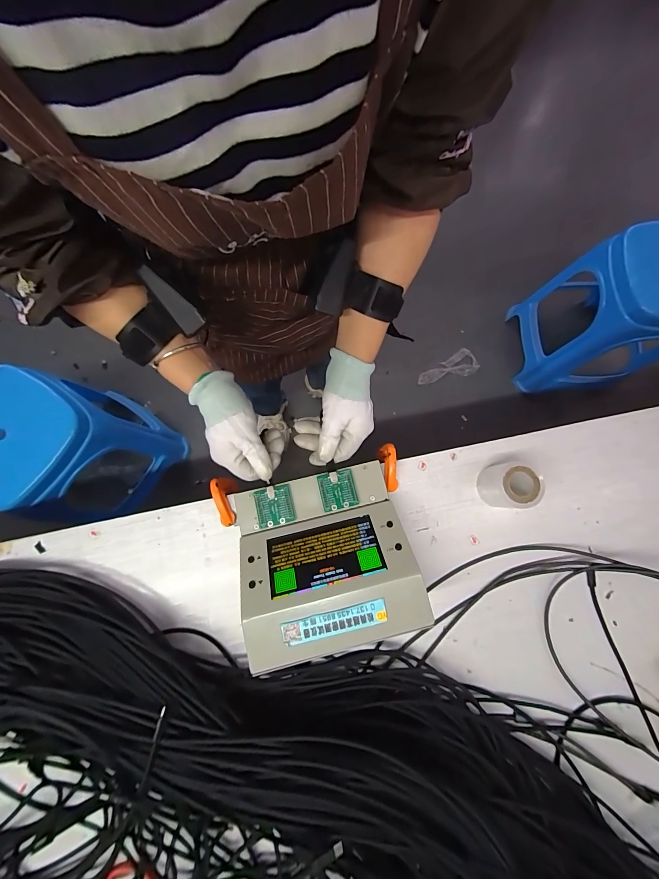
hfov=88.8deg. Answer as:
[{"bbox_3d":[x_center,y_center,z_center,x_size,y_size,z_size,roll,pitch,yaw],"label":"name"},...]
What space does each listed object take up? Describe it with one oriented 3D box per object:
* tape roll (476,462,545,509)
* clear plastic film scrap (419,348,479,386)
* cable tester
[{"bbox_3d":[0.203,0.052,0.383,0.042,0.063,0.052,-5,80,-2],"label":"tape roll"},{"bbox_3d":[0.433,-0.247,1.230,0.229,0.030,0.095,-29,81,-6],"label":"clear plastic film scrap"},{"bbox_3d":[-0.006,0.110,0.356,0.207,0.092,0.180,-15,80,-4],"label":"cable tester"}]

